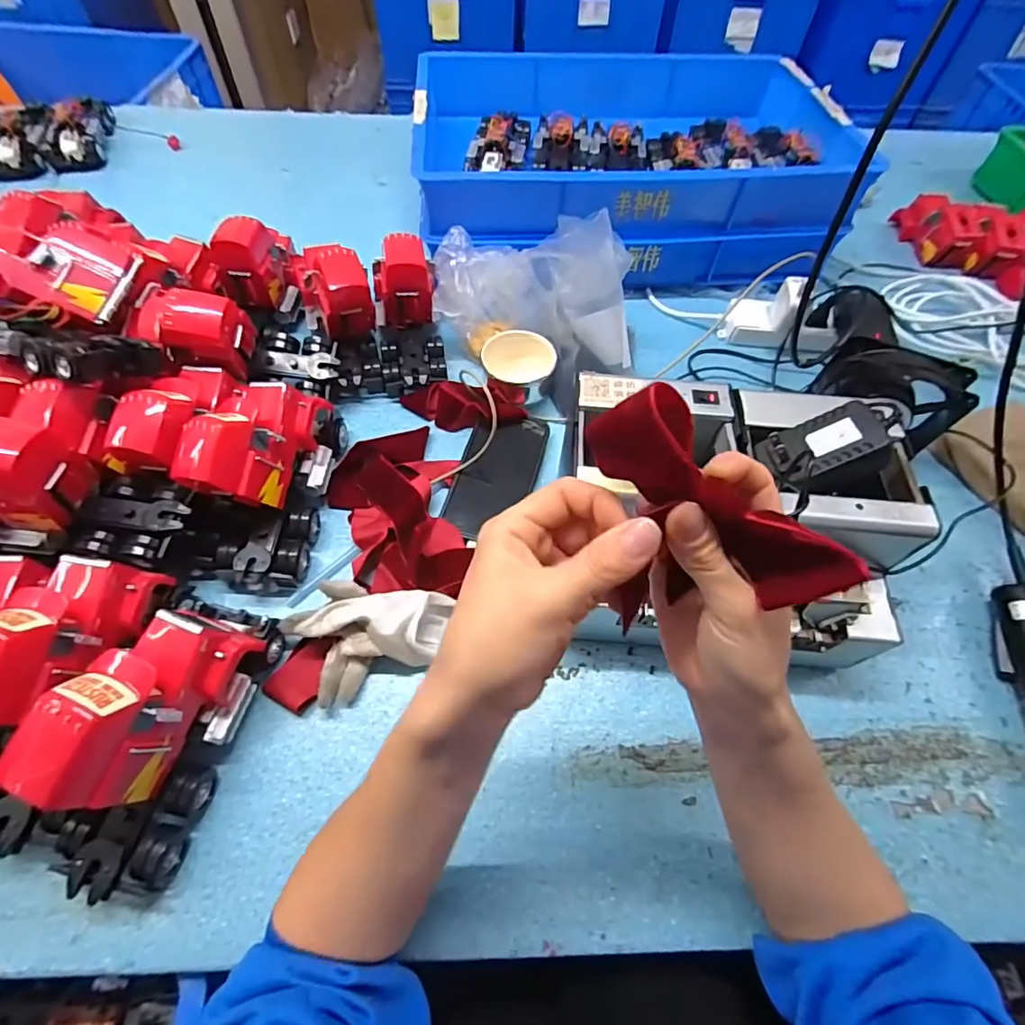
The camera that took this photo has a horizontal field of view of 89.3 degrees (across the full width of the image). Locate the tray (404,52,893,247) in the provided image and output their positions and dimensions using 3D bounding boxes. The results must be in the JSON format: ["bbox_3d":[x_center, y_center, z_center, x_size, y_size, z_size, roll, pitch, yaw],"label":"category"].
[{"bbox_3d":[0.149,-0.499,0.694,0.542,0.074,0.361,-5,58,-6],"label":"tray"}]

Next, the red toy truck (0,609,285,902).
[{"bbox_3d":[-0.246,0.146,0.355,0.075,0.121,0.191,13,58,6],"label":"red toy truck"}]

